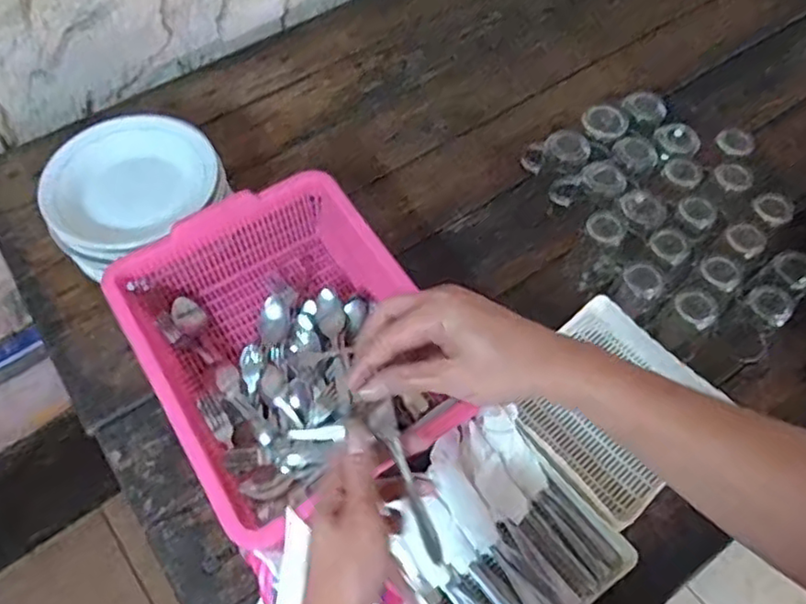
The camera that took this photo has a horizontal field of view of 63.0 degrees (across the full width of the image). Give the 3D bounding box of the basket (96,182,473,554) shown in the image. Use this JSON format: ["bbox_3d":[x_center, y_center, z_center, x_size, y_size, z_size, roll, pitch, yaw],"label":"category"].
[{"bbox_3d":[-0.137,0.053,0.798,0.303,0.129,0.370,-30,64,-17],"label":"basket"}]

